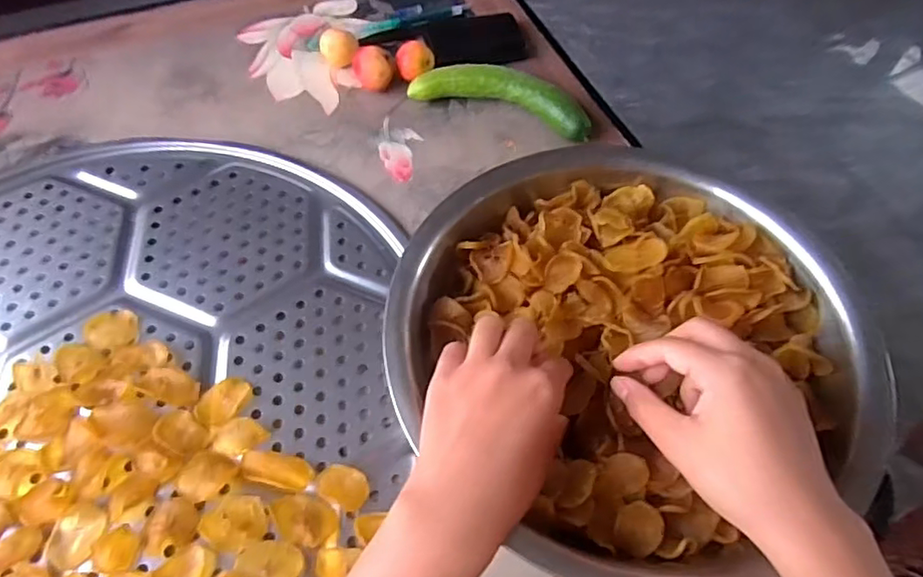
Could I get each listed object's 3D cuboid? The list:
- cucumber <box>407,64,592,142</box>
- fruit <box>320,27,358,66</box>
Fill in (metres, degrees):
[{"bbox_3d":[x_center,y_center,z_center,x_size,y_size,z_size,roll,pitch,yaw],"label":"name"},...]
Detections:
[{"bbox_3d":[0.042,-0.193,0.592,0.185,0.040,0.050,18,59,9],"label":"cucumber"},{"bbox_3d":[-0.131,-0.255,0.624,0.038,0.031,0.039,-11,59,-9],"label":"fruit"}]

